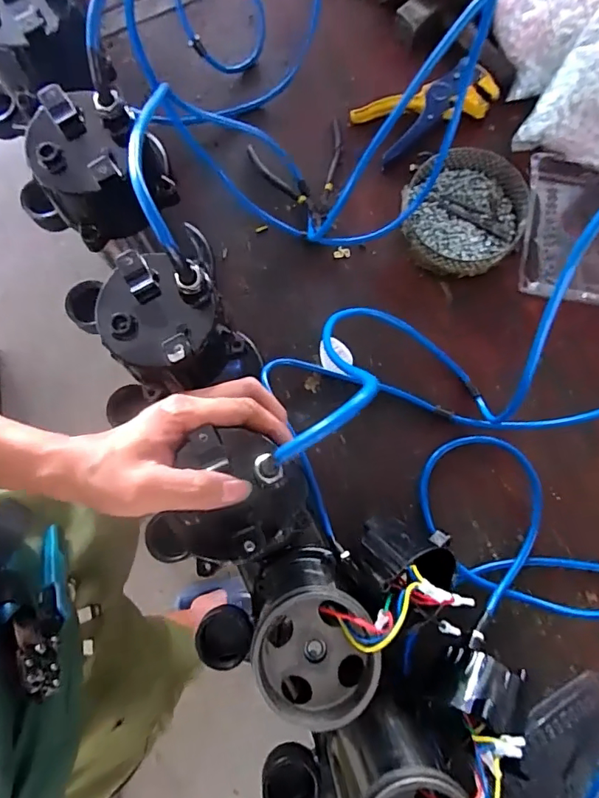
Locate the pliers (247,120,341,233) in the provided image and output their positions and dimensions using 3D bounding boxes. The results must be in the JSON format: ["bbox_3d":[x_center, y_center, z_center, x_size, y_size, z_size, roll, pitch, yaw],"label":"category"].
[{"bbox_3d":[0.012,-0.267,0.593,0.111,0.022,0.124,-20,80,-3],"label":"pliers"}]

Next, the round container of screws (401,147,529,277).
[{"bbox_3d":[0.193,-0.218,0.572,0.136,0.038,0.140,0,80,1],"label":"round container of screws"}]

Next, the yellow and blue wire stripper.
[{"bbox_3d":[0.159,-0.360,0.596,0.167,0.028,0.077,-25,81,-4],"label":"yellow and blue wire stripper"}]

